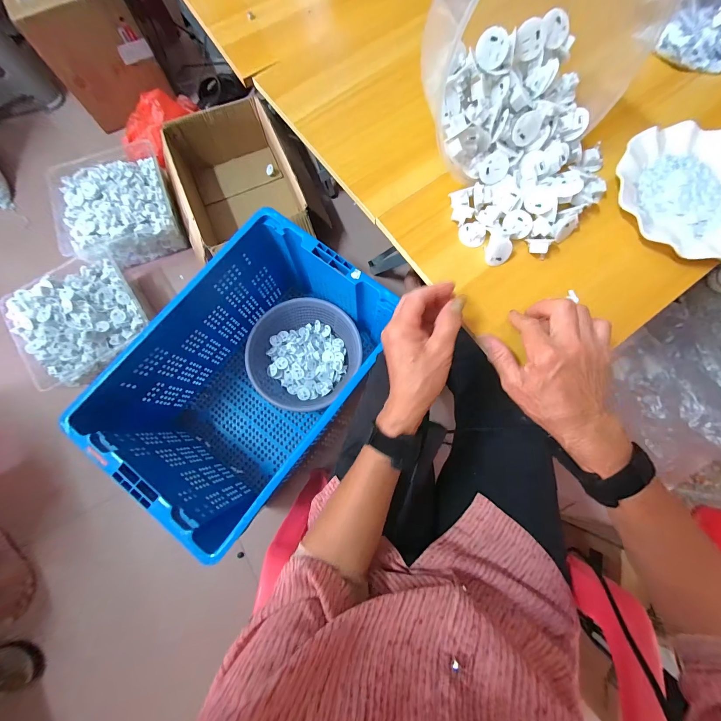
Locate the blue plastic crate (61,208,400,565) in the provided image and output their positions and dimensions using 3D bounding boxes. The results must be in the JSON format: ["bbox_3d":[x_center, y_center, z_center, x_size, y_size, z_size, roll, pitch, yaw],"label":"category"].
[{"bbox_3d":[-0.227,0.038,0.748,0.387,0.319,0.575,36,80,8],"label":"blue plastic crate"}]

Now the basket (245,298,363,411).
[{"bbox_3d":[-0.147,-0.012,0.860,0.285,0.118,0.277,0,77,1],"label":"basket"}]

